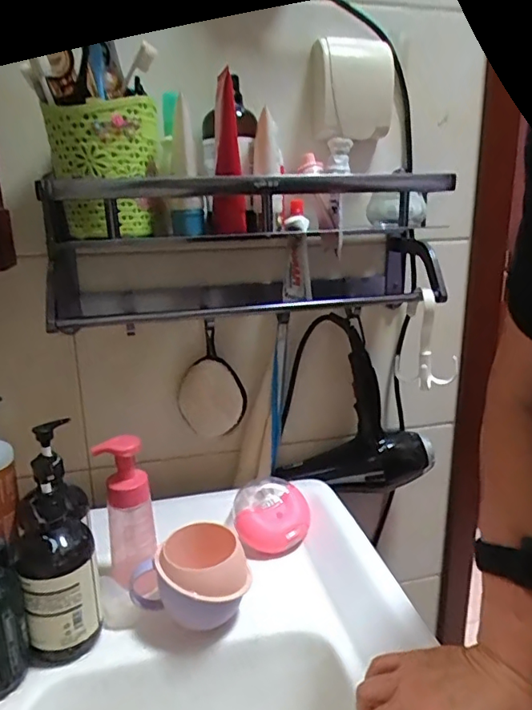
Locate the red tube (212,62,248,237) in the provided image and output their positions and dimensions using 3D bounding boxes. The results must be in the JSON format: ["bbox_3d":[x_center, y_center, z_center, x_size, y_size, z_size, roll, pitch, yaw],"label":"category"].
[{"bbox_3d":[-0.040,-0.219,0.584,0.037,0.162,0.047,0,15,5],"label":"red tube"}]

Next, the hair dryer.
[{"bbox_3d":[0.130,0.080,0.787,0.236,0.231,0.072,-3,15,-8],"label":"hair dryer"}]

